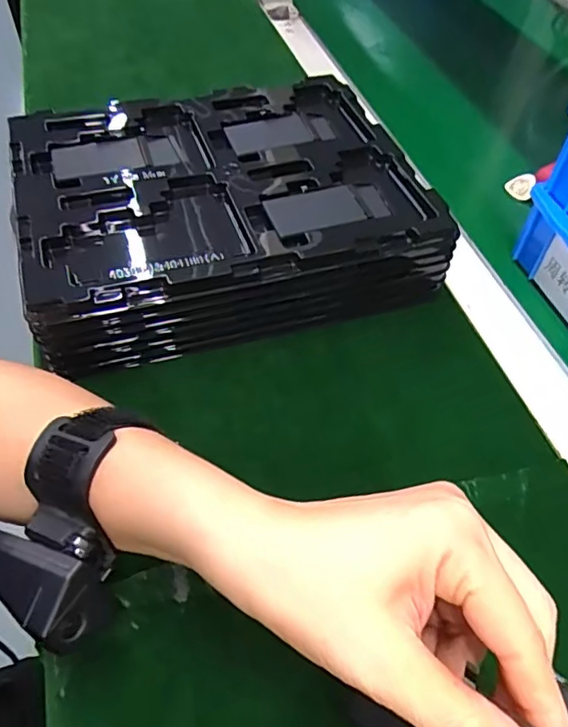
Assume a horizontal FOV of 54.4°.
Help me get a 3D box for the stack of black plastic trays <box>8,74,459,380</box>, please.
[{"bbox_3d":[-0.047,-0.117,0.402,0.276,0.058,0.216,-15,55,-15],"label":"stack of black plastic trays"}]

